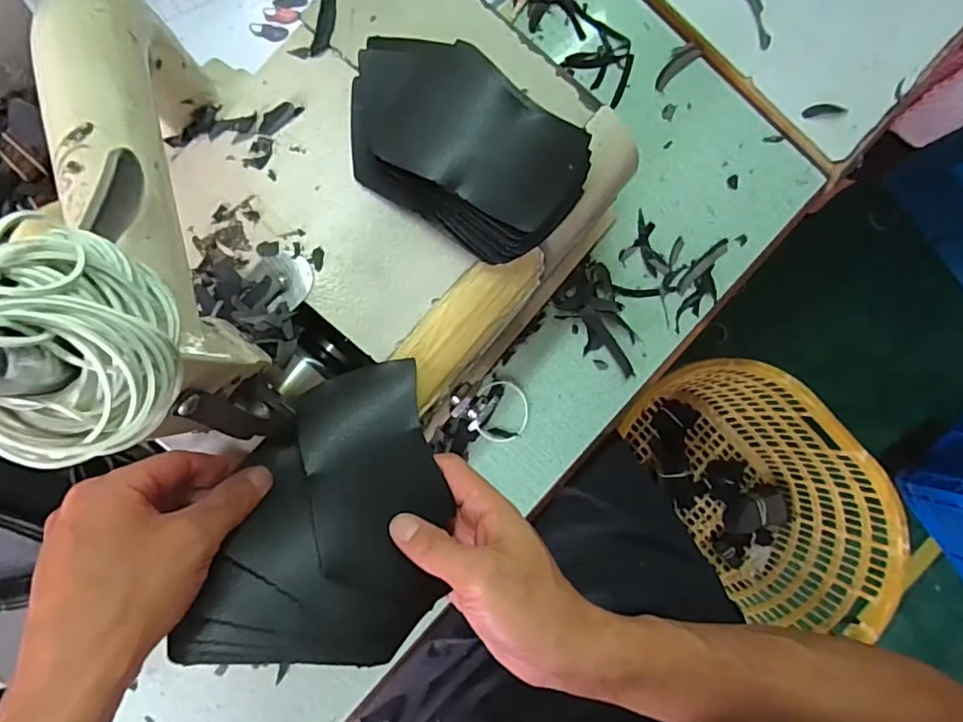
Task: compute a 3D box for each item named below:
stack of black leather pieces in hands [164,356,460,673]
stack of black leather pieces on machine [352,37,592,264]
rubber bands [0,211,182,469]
[{"bbox_3d":[-0.080,0.080,0.306,0.122,0.017,0.160,7,72,-10],"label":"stack of black leather pieces in hands"},{"bbox_3d":[-0.012,-0.129,0.328,0.144,0.028,0.097,38,86,-5],"label":"stack of black leather pieces on machine"},{"bbox_3d":[-0.118,-0.003,0.154,0.051,0.045,0.067,16,88,-6],"label":"rubber bands"}]

